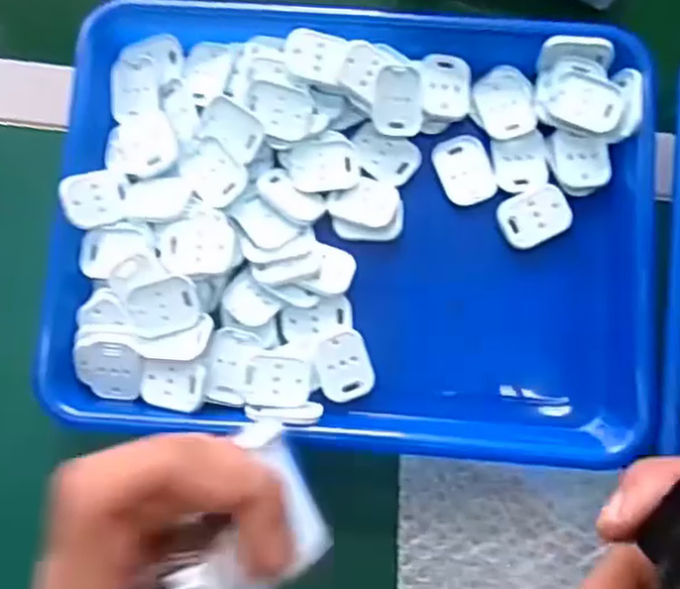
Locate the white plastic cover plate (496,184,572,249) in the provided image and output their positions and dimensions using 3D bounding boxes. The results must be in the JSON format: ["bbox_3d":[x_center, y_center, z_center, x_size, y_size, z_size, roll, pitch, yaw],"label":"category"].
[{"bbox_3d":[0.113,-0.045,0.400,0.041,0.004,0.030,-25,81,-3],"label":"white plastic cover plate"}]

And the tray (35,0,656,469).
[{"bbox_3d":[0.008,-0.043,0.393,0.325,0.030,0.251,4,81,2],"label":"tray"}]

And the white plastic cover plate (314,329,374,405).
[{"bbox_3d":[0.003,0.041,0.390,0.029,0.011,0.036,-18,81,-2],"label":"white plastic cover plate"}]

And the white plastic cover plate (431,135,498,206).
[{"bbox_3d":[0.075,-0.074,0.408,0.030,0.004,0.041,-23,81,-2],"label":"white plastic cover plate"}]

